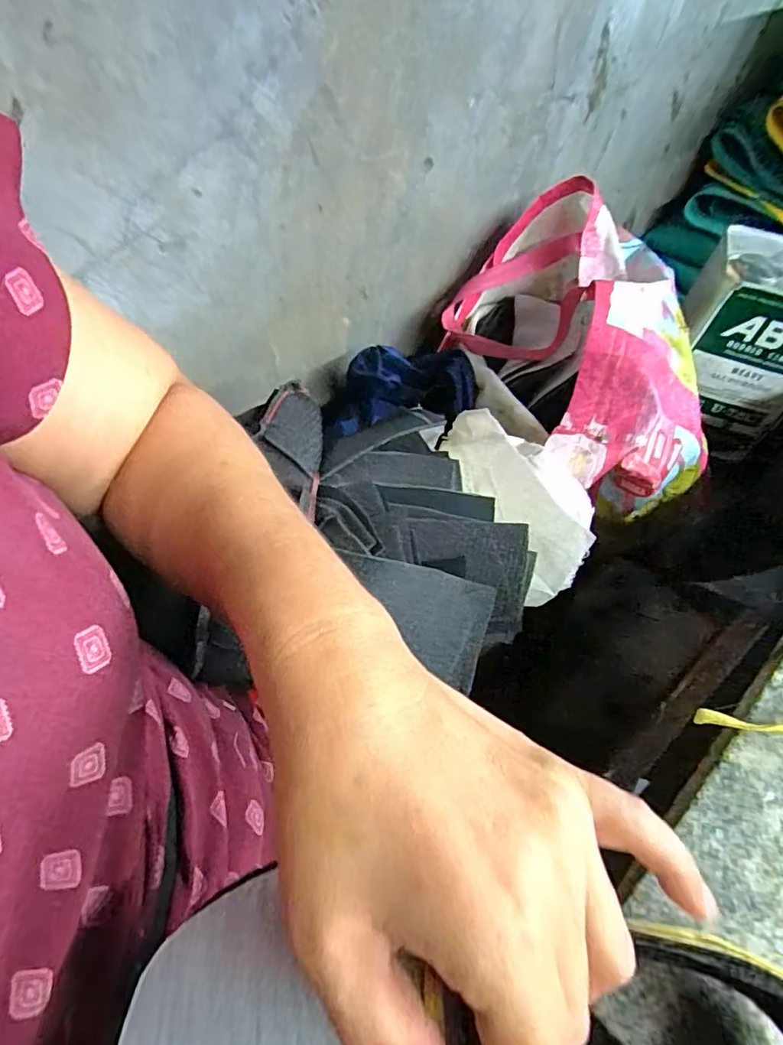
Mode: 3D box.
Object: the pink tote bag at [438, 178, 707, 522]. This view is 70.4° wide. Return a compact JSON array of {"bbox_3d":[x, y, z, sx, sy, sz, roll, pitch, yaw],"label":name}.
[{"bbox_3d":[0.177,-0.182,0.554,0.214,0.141,0.351,-6,62,-5],"label":"pink tote bag"}]

